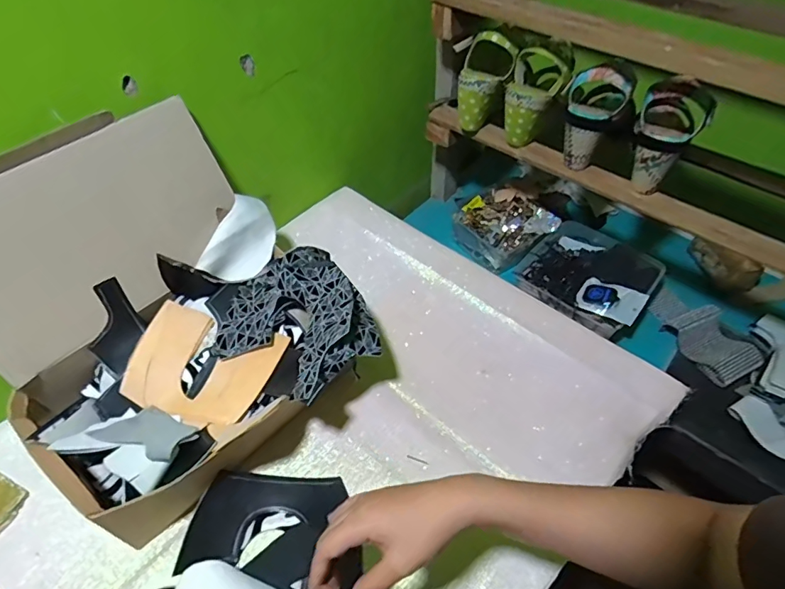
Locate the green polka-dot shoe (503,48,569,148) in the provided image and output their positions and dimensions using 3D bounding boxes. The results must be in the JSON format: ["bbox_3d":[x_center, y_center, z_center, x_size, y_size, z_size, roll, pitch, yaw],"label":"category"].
[{"bbox_3d":[0.212,-0.295,0.727,0.081,0.125,0.074,14,51,12],"label":"green polka-dot shoe"}]

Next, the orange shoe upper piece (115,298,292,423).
[{"bbox_3d":[-0.222,0.082,0.571,0.165,0.031,0.119,13,54,8],"label":"orange shoe upper piece"}]

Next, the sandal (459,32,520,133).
[{"bbox_3d":[0.134,-0.327,0.753,0.077,0.149,0.062,28,34,18],"label":"sandal"}]

